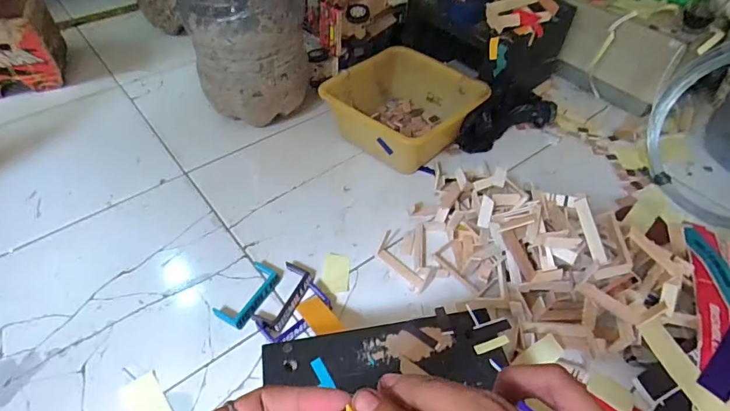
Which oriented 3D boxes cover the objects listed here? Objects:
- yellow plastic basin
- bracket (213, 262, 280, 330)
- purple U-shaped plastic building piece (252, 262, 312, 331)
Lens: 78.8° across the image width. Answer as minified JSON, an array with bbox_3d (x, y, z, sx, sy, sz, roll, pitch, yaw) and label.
[{"bbox_3d":[0.075,-0.211,0.944,0.271,0.143,0.240,-30,55,-26],"label":"yellow plastic basin"},{"bbox_3d":[-0.184,0.141,0.708,0.056,0.009,0.110,25,51,20],"label":"bracket"},{"bbox_3d":[-0.127,0.141,0.704,0.051,0.010,0.112,20,50,16],"label":"purple U-shaped plastic building piece"}]

